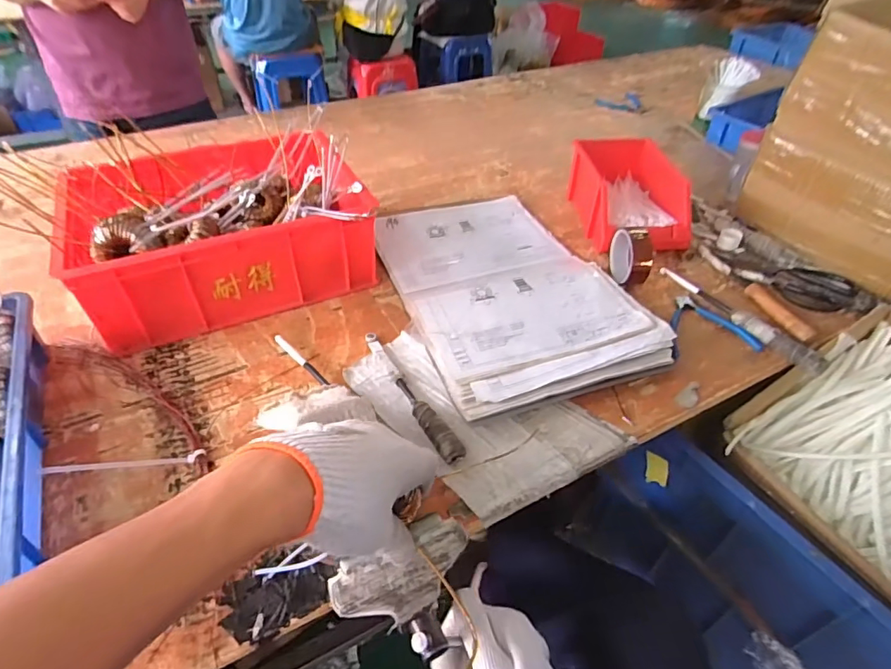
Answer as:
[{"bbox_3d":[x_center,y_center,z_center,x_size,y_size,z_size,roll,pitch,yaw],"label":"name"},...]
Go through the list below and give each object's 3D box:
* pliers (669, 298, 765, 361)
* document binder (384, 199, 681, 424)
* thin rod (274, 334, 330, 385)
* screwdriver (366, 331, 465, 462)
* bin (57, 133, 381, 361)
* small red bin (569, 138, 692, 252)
[{"bbox_3d":[0.372,-0.019,0.762,0.144,0.024,0.127,-8,45,-10],"label":"pliers"},{"bbox_3d":[0.085,-0.090,0.811,0.313,0.034,0.472,-14,47,-16],"label":"document binder"},{"bbox_3d":[-0.194,0.035,0.690,0.125,0.014,0.011,35,53,29],"label":"thin rod"},{"bbox_3d":[-0.048,0.069,0.643,0.024,0.027,0.237,-22,49,-23],"label":"screwdriver"},{"bbox_3d":[-0.332,-0.162,0.787,0.392,0.149,0.277,-17,48,-19],"label":"bin"},{"bbox_3d":[0.326,-0.258,0.948,0.154,0.111,0.268,-1,44,-3],"label":"small red bin"}]

